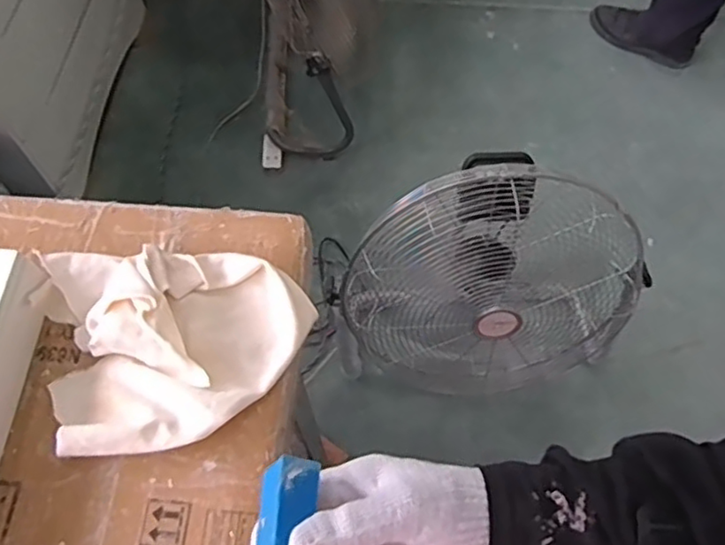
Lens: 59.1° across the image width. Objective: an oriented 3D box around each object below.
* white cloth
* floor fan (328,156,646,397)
[{"bbox_3d":[-0.150,0.042,0.512,0.206,0.052,0.180,-14,64,-7],"label":"white cloth"},{"bbox_3d":[0.227,0.028,1.158,0.496,0.440,0.275,8,63,4],"label":"floor fan"}]

